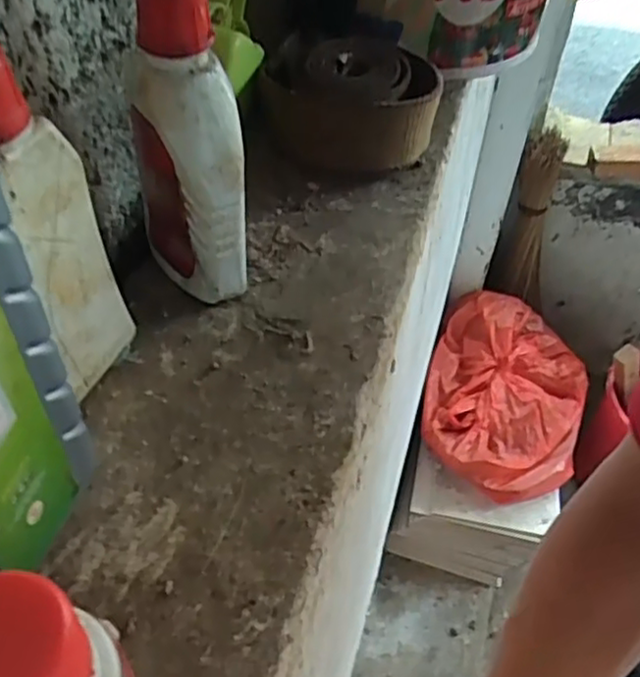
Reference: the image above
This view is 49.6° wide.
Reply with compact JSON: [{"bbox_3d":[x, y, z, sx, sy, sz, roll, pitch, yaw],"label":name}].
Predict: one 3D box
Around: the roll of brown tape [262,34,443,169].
[{"bbox_3d":[0.017,-0.139,0.398,0.095,0.043,0.112,1,48,-3],"label":"roll of brown tape"}]

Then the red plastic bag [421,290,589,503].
[{"bbox_3d":[0.311,0.086,1.141,0.260,0.119,0.344,18,50,11],"label":"red plastic bag"}]

